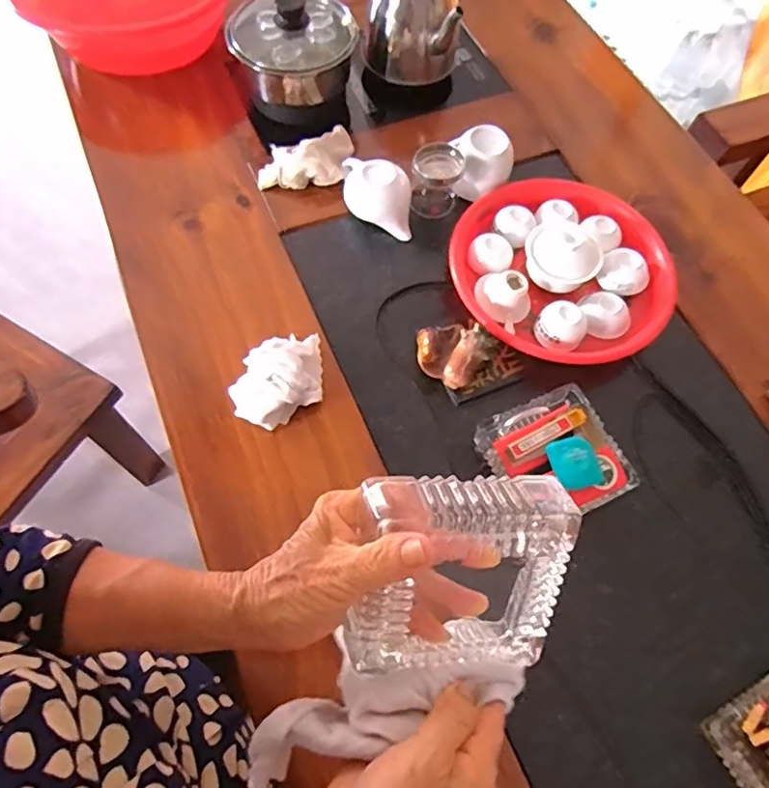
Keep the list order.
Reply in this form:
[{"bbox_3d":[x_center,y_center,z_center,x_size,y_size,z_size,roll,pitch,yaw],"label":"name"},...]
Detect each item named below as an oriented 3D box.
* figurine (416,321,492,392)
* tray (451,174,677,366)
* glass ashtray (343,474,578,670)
[{"bbox_3d":[0.072,-0.048,0.620,0.068,0.047,0.076,-31,70,-18],"label":"figurine"},{"bbox_3d":[0.206,-0.150,0.675,0.243,0.058,0.259,-12,65,-10],"label":"tray"},{"bbox_3d":[0.044,0.105,0.322,0.118,0.033,0.114,4,105,-10],"label":"glass ashtray"}]

